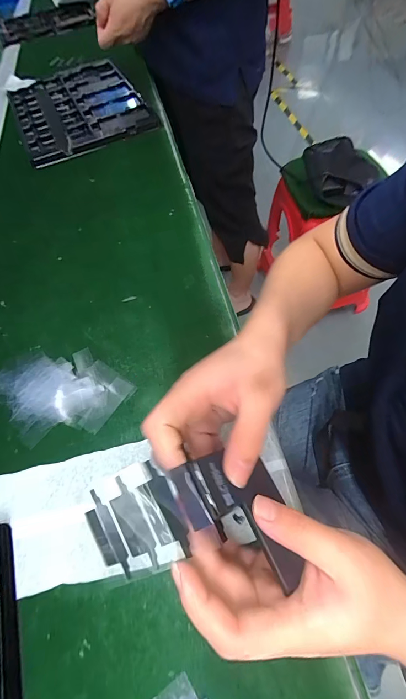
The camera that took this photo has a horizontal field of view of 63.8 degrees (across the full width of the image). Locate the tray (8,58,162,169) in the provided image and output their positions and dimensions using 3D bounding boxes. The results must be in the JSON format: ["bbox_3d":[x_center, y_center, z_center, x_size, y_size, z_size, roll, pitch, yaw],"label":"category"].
[{"bbox_3d":[-0.234,-0.454,0.609,0.217,0.019,0.309,-24,60,-10],"label":"tray"}]

